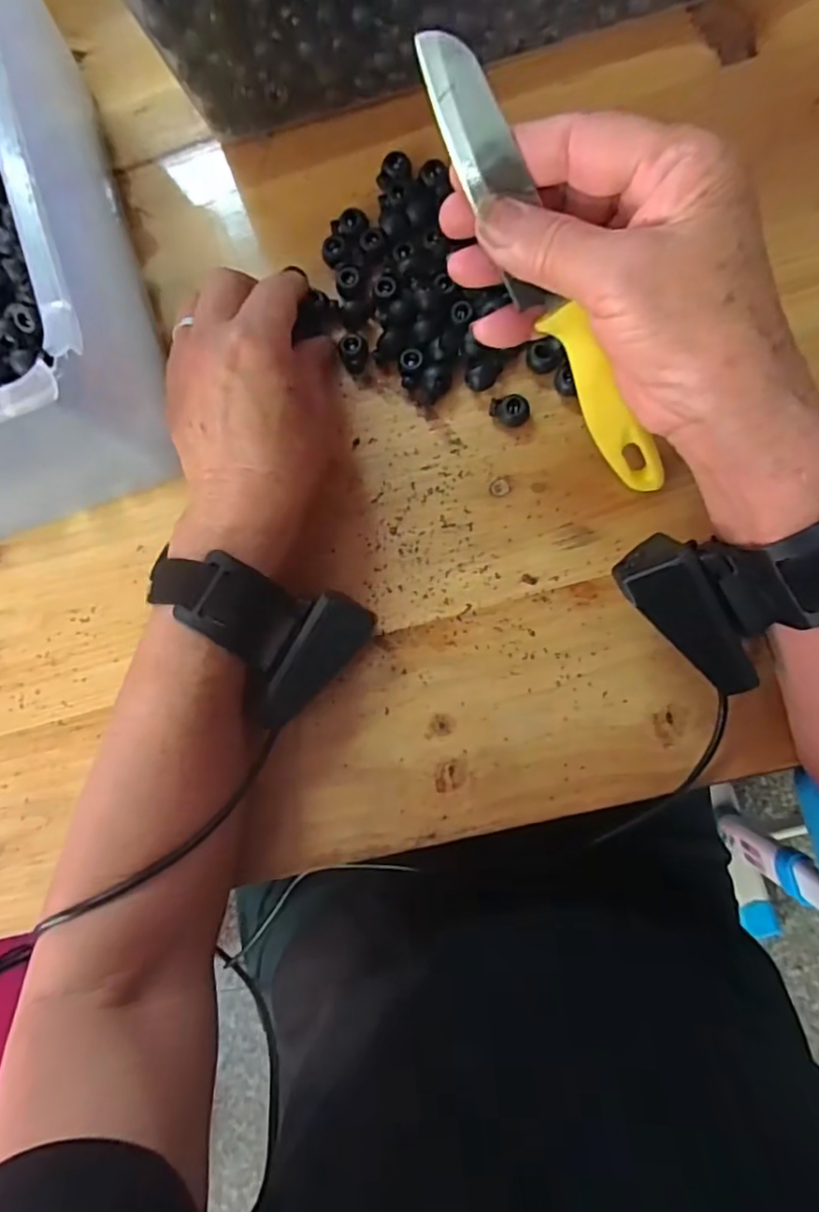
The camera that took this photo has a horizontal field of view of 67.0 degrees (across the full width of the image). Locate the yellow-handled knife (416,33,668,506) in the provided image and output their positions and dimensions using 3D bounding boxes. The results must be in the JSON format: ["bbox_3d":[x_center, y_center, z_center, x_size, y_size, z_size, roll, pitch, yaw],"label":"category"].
[{"bbox_3d":[0.060,-0.115,0.243,0.020,0.012,0.190,-41,126,3],"label":"yellow-handled knife"}]

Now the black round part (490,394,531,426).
[{"bbox_3d":[0.050,-0.097,0.309,0.019,0.012,0.012,-2,85,6],"label":"black round part"}]

